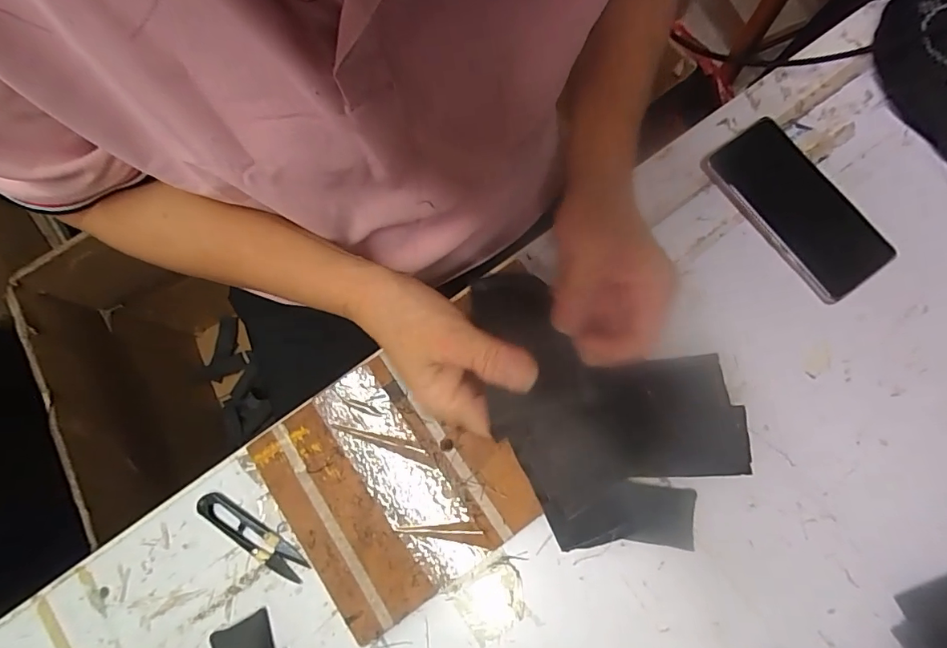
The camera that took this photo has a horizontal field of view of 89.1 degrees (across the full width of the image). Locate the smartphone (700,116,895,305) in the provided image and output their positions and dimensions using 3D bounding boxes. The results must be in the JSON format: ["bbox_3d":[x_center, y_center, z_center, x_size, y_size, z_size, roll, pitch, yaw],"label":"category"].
[{"bbox_3d":[0.273,-0.099,0.406,0.070,0.016,0.158,-34,79,-6],"label":"smartphone"}]

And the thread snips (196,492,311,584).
[{"bbox_3d":[-0.176,0.168,0.380,0.101,0.005,0.023,34,80,8],"label":"thread snips"}]

